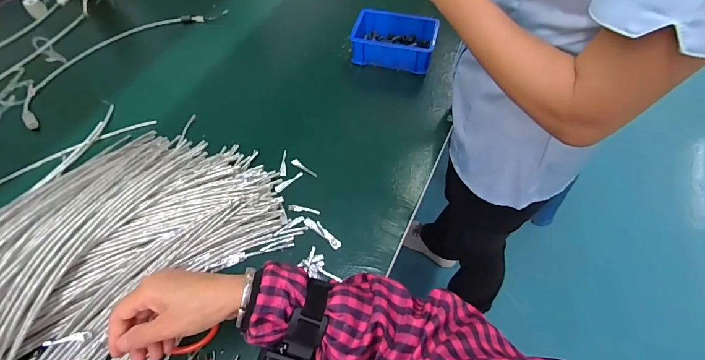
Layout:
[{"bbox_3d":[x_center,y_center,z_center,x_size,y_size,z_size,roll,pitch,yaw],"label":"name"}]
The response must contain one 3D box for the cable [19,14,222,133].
[{"bbox_3d":[-0.438,-0.247,0.696,0.113,0.026,0.409,34,63,20],"label":"cable"}]

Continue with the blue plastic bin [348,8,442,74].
[{"bbox_3d":[0.078,-0.259,0.666,0.144,0.053,0.105,14,58,9],"label":"blue plastic bin"}]

